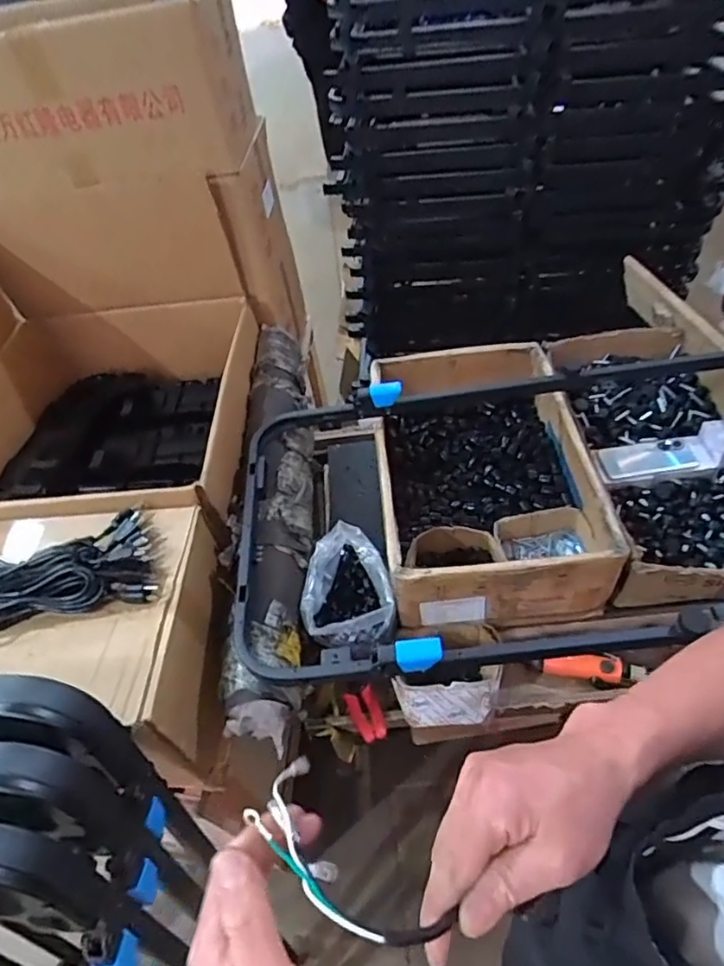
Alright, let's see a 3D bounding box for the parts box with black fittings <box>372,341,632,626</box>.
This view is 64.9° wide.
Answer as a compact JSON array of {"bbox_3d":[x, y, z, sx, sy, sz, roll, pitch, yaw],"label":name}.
[{"bbox_3d":[0.212,-0.015,1.044,0.349,0.173,0.527,-6,48,4],"label":"parts box with black fittings"}]

